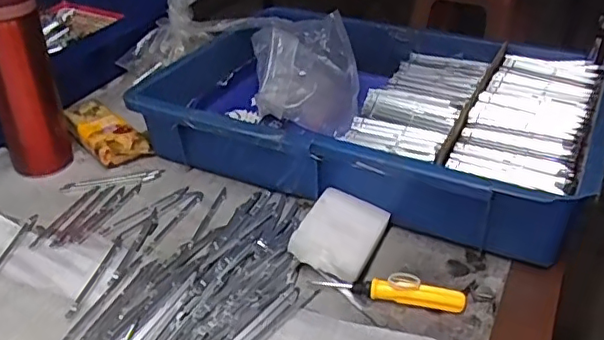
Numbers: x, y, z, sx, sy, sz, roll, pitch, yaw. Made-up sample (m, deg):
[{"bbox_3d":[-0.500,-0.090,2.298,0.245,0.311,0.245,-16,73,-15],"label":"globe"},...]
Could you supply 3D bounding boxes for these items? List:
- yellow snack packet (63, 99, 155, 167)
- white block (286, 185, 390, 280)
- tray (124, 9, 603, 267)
[{"bbox_3d":[-0.211,-0.040,0.629,0.054,0.034,0.105,-25,42,-33],"label":"yellow snack packet"},{"bbox_3d":[0.035,0.054,0.487,0.061,0.034,0.080,16,37,22],"label":"white block"},{"bbox_3d":[0.073,-0.060,0.611,0.421,0.096,0.275,16,37,21],"label":"tray"}]

